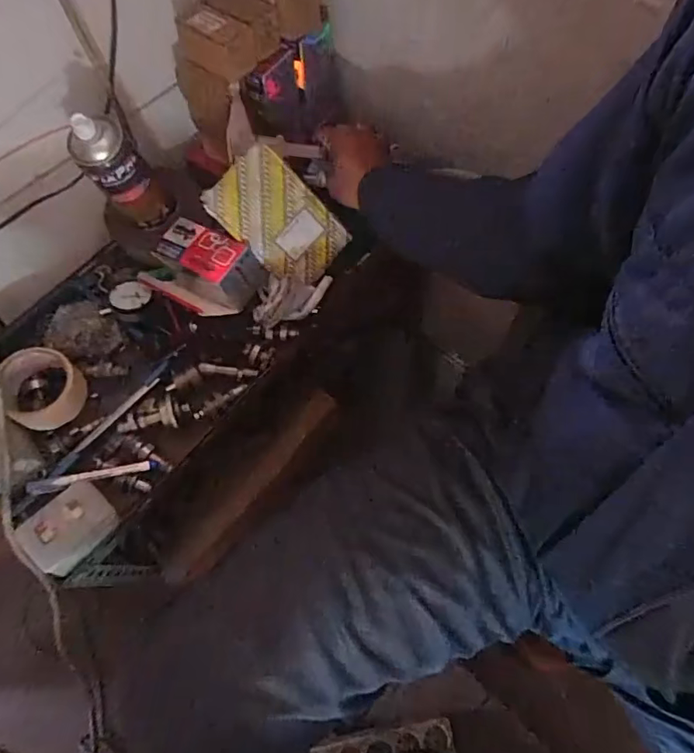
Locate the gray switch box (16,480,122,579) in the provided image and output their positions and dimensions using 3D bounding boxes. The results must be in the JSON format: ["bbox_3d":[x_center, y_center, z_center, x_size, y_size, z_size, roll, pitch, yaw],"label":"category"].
[{"bbox_3d":[-0.309,0.164,0.554,0.070,0.032,0.087,37,73,16],"label":"gray switch box"}]

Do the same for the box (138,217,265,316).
[{"bbox_3d":[-0.182,-0.132,0.639,0.132,0.066,0.095,29,71,14],"label":"box"}]

